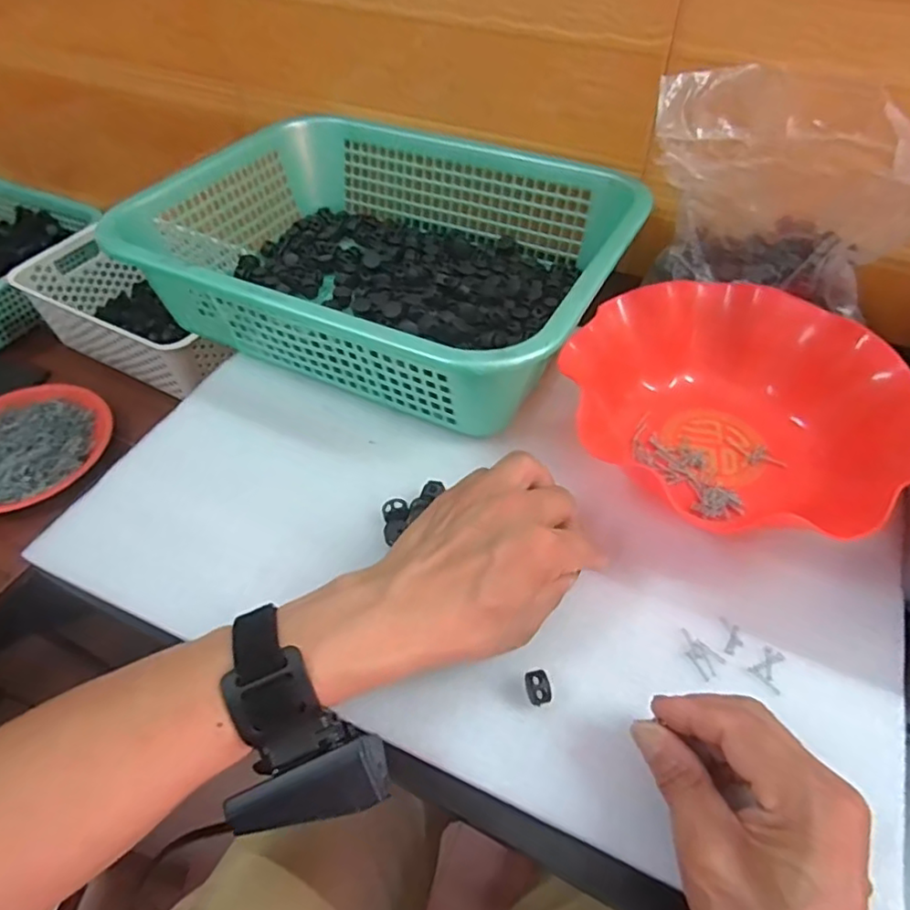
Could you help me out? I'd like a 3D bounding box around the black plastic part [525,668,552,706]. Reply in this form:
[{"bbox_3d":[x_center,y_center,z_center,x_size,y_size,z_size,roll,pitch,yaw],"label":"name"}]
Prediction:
[{"bbox_3d":[0.045,0.127,0.341,0.012,0.008,0.017,-8,51,-5],"label":"black plastic part"}]

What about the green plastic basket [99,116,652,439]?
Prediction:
[{"bbox_3d":[-0.054,-0.175,0.534,0.376,0.097,0.294,20,54,17],"label":"green plastic basket"}]

